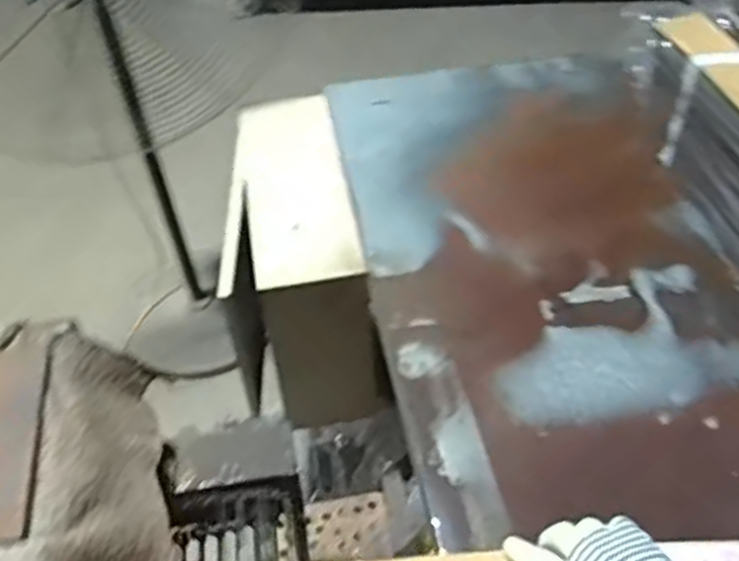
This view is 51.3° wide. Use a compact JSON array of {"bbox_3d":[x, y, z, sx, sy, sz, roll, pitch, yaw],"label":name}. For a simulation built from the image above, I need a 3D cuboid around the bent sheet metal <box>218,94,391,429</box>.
[{"bbox_3d":[-0.149,-0.041,1.457,0.235,0.395,0.471,-10,47,-7],"label":"bent sheet metal"}]

